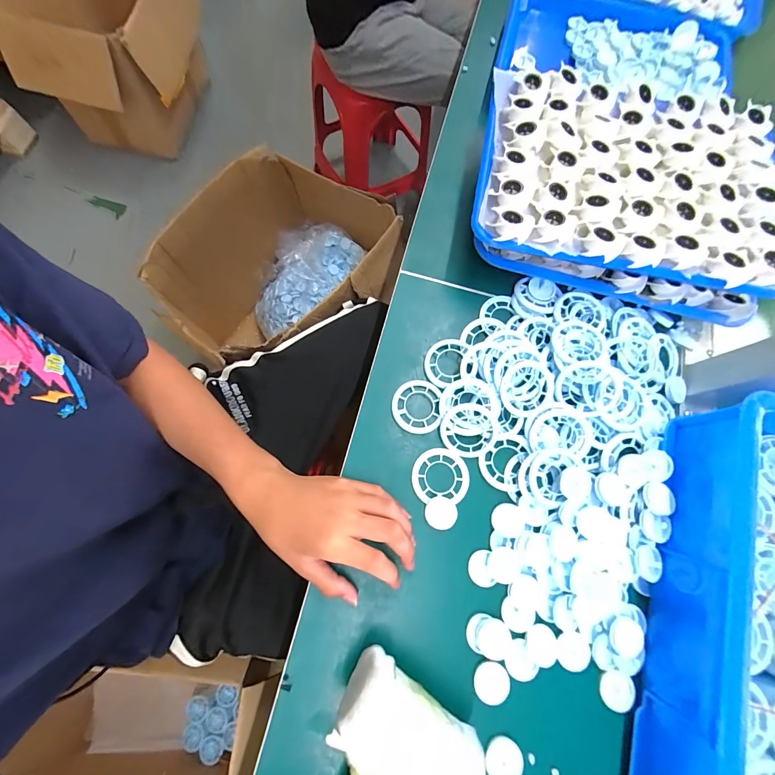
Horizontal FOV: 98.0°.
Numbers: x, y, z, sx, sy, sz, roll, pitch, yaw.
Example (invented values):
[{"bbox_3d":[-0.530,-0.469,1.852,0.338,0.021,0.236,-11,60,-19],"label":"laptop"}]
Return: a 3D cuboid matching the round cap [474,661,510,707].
[{"bbox_3d":[0.094,0.266,0.302,0.031,0.004,0.033,0,76,0],"label":"round cap"}]

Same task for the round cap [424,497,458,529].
[{"bbox_3d":[0.053,0.125,0.335,0.030,0.004,0.030,0,76,0],"label":"round cap"}]

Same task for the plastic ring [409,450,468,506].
[{"bbox_3d":[0.055,0.091,0.347,0.058,0.005,0.053,0,76,0],"label":"plastic ring"}]

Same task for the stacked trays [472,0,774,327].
[{"bbox_3d":[0.265,-0.223,0.396,0.315,0.080,0.235,12,77,3],"label":"stacked trays"}]

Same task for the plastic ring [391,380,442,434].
[{"bbox_3d":[0.031,0.021,0.363,0.052,0.006,0.056,3,76,1],"label":"plastic ring"}]

